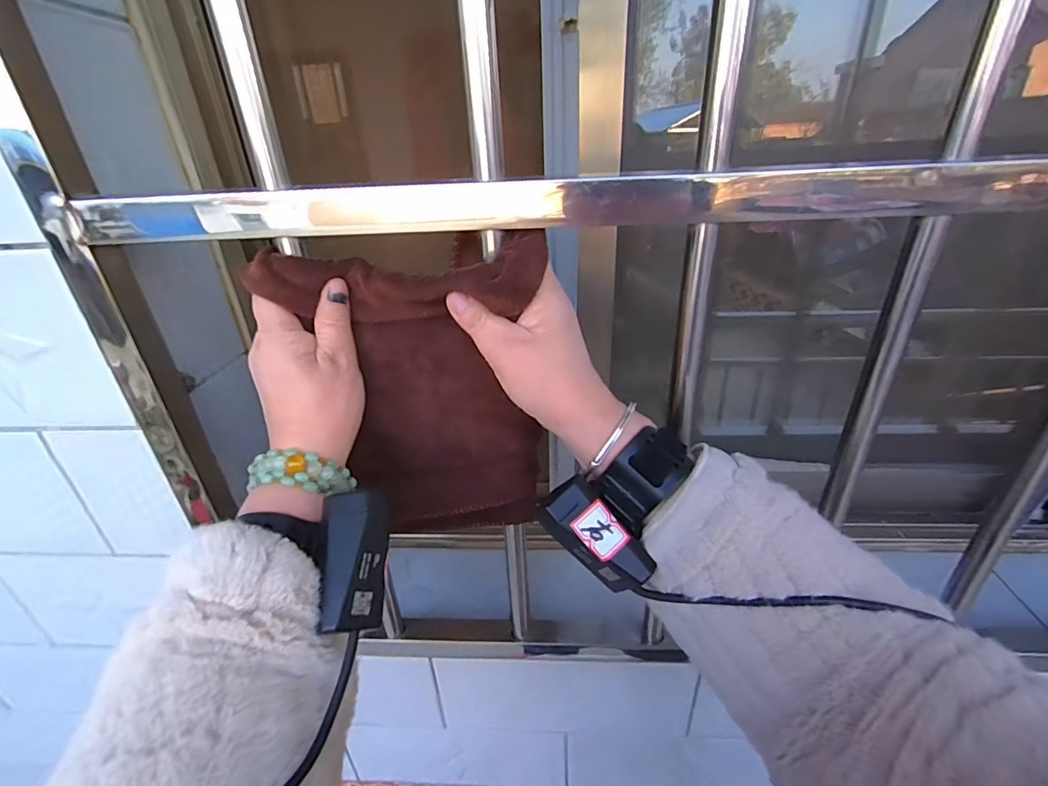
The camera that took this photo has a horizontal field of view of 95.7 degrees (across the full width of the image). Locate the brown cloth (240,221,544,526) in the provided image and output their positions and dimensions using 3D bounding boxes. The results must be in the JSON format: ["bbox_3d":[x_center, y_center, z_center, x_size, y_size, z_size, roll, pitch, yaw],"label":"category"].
[{"bbox_3d":[-0.068,0.003,0.332,0.164,0.209,0.051,3,29,9],"label":"brown cloth"}]

